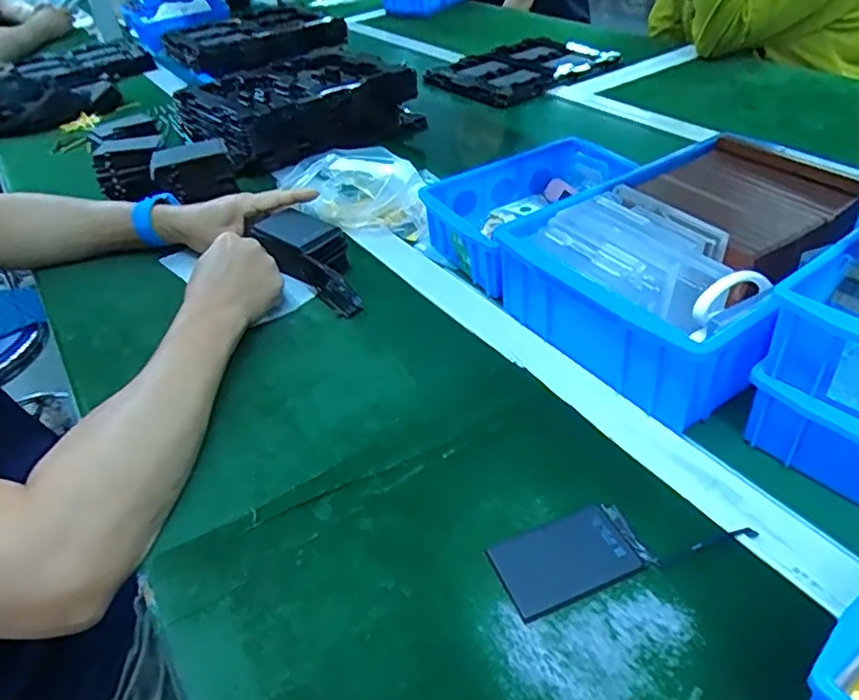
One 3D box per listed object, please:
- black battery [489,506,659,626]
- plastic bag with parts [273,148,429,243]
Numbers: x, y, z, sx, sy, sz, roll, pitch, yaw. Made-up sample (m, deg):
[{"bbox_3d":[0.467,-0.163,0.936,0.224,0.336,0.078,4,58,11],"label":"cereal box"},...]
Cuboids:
[{"bbox_3d":[0.081,0.119,0.363,0.084,0.004,0.049,-18,41,-14],"label":"black battery"},{"bbox_3d":[-0.077,-0.173,0.682,0.176,0.060,0.085,23,48,30],"label":"plastic bag with parts"}]

